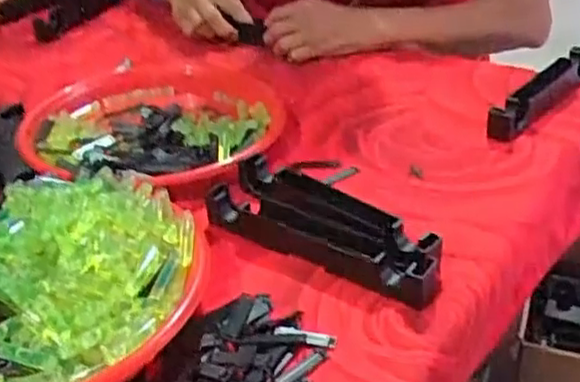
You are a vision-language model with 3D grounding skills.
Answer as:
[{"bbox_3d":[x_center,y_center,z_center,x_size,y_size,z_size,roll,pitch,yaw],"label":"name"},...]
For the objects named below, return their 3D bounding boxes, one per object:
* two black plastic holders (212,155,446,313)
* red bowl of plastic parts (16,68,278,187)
[{"bbox_3d":[0.026,0.025,0.544,0.186,0.029,0.070,21,39,32],"label":"two black plastic holders"},{"bbox_3d":[-0.128,-0.071,0.677,0.223,0.040,0.224,-2,32,1],"label":"red bowl of plastic parts"}]

